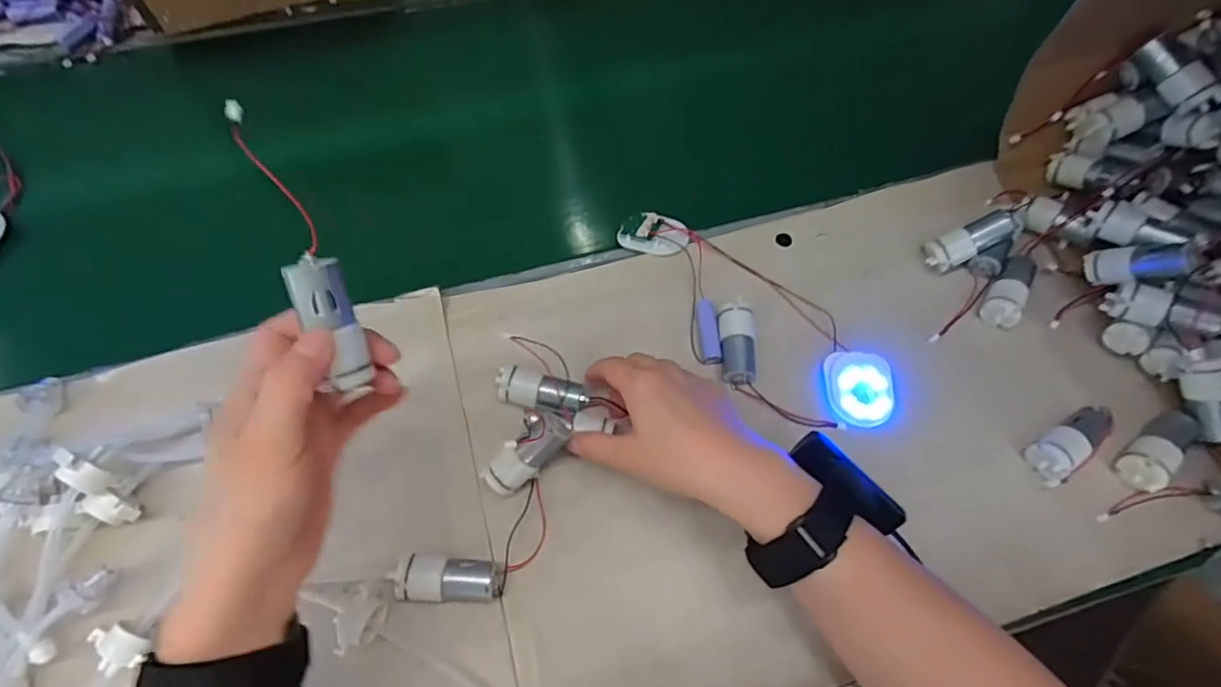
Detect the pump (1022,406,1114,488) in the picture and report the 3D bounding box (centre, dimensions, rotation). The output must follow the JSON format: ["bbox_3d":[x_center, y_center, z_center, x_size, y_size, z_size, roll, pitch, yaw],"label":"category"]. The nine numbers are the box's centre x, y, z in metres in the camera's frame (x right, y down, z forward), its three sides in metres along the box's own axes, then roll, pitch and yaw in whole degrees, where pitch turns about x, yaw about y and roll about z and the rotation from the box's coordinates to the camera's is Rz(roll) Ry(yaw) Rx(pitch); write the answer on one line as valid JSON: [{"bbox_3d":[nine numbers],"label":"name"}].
[{"bbox_3d":[0.315,0.067,0.397,0.068,0.020,0.026,-29,67,-16],"label":"pump"}]

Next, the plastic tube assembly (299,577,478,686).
[{"bbox_3d":[-0.108,0.181,0.341,0.165,0.025,0.041,25,64,11],"label":"plastic tube assembly"}]

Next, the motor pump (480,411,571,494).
[{"bbox_3d":[-0.053,0.074,0.387,0.062,0.028,0.022,-42,68,5],"label":"motor pump"}]

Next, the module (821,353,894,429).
[{"bbox_3d":[0.183,0.032,0.428,0.049,0.007,0.055,4,62,0],"label":"module"}]

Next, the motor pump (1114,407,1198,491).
[{"bbox_3d":[0.373,0.070,0.393,0.062,0.022,0.025,-35,68,-18],"label":"motor pump"}]

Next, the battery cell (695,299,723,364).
[{"bbox_3d":[0.074,-0.009,0.451,0.015,0.014,0.051,-4,66,-3],"label":"battery cell"}]

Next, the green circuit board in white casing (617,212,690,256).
[{"bbox_3d":[0.038,-0.094,0.496,0.058,0.008,0.042,26,64,11],"label":"green circuit board in white casing"}]

